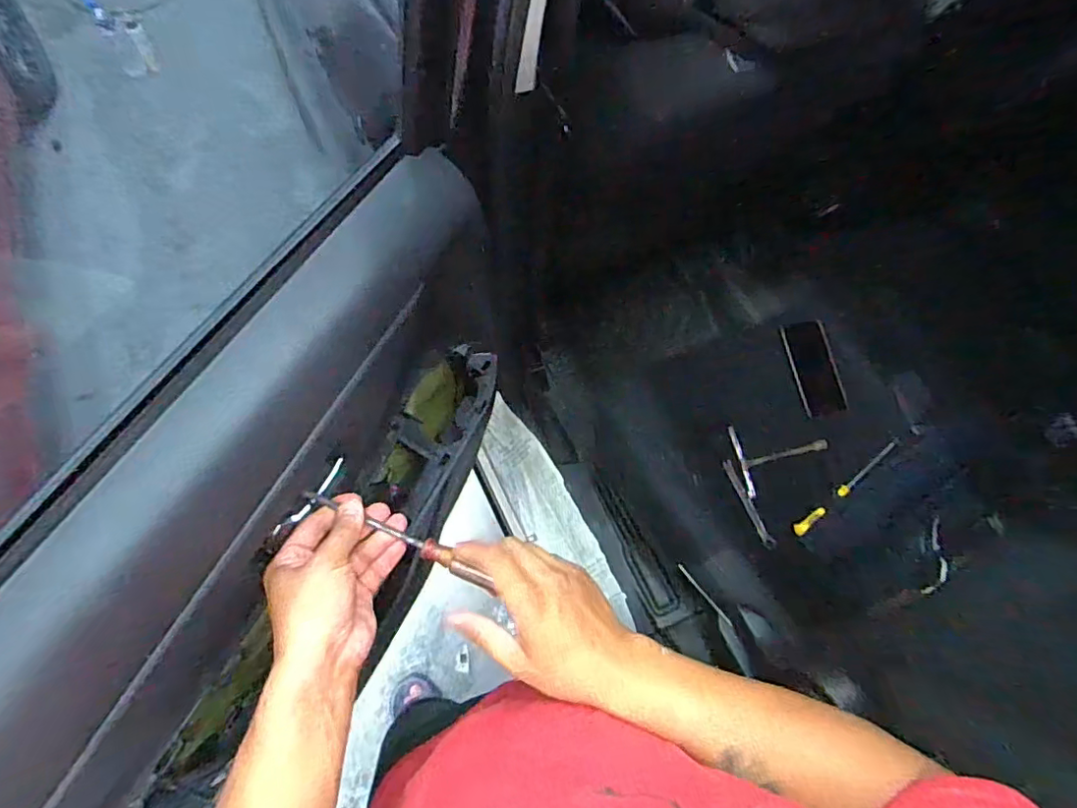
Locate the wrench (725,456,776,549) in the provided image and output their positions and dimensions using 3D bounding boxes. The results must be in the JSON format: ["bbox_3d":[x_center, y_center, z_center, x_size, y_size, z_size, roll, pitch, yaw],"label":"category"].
[{"bbox_3d":[0.324,0.154,0.868,0.017,0.009,0.143,-21,76,-12],"label":"wrench"}]

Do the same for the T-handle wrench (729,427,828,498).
[{"bbox_3d":[0.384,0.079,0.890,0.140,0.024,0.107,-10,62,-7],"label":"T-handle wrench"}]

